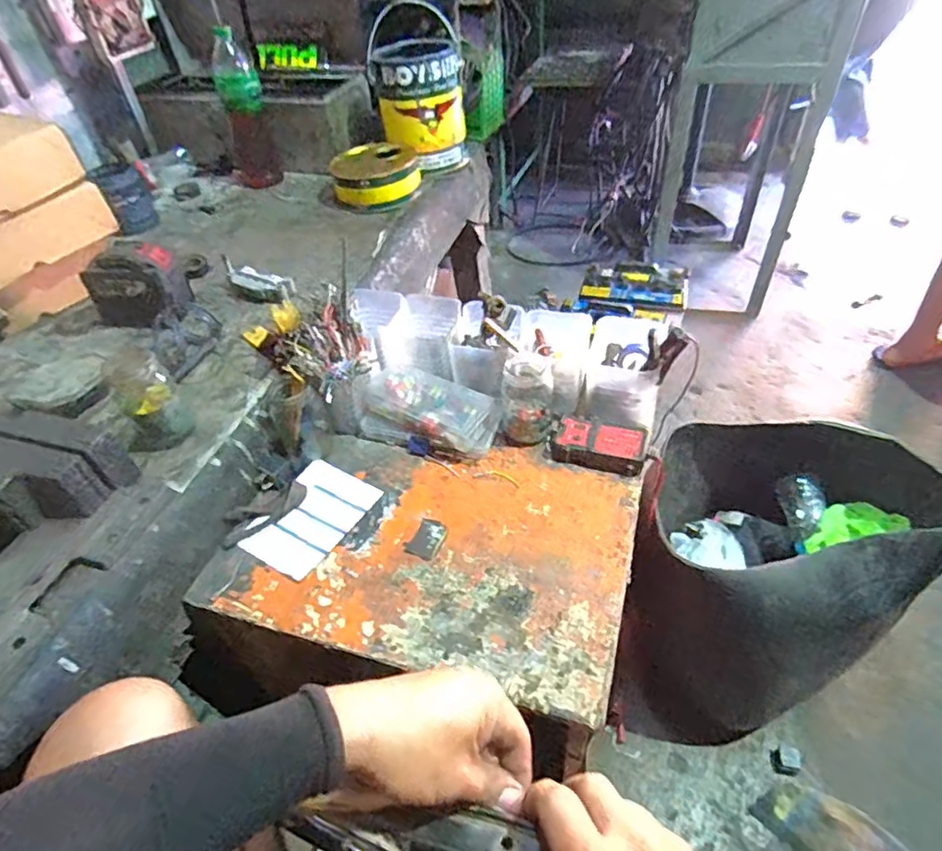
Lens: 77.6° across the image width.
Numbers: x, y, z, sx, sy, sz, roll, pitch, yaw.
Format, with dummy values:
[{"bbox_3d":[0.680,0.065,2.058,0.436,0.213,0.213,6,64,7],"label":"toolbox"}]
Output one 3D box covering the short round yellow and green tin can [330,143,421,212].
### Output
[{"bbox_3d":[-0.179,-0.474,1.111,0.165,0.056,0.169,-9,45,-3],"label":"short round yellow and green tin can"}]

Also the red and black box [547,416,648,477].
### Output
[{"bbox_3d":[0.153,0.024,0.704,0.110,0.025,0.062,15,49,19],"label":"red and black box"}]

